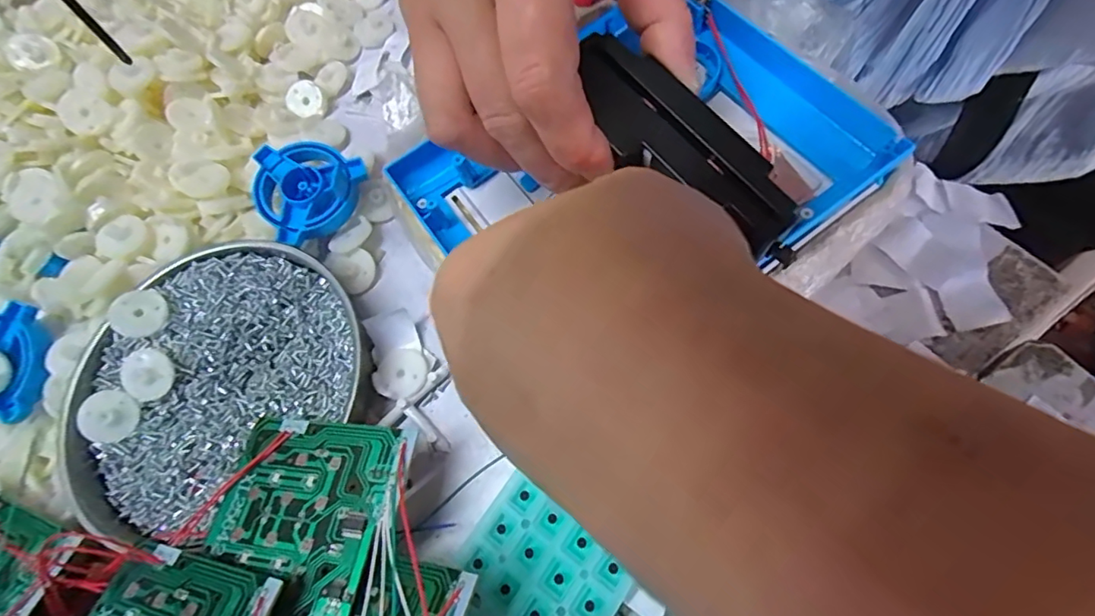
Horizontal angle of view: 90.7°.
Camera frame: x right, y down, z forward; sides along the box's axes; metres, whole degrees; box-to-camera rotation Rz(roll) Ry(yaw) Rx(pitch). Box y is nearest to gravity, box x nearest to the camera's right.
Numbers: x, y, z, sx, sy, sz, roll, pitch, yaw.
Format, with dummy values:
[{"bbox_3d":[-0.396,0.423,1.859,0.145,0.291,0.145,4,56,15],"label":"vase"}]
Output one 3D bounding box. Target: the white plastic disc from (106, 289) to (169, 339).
[{"bbox_3d":[-0.190,0.002,0.252,0.023,0.005,0.023,3,79,-15],"label":"white plastic disc"}]

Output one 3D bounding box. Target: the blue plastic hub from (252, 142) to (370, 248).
[{"bbox_3d":[-0.122,-0.056,0.269,0.054,0.020,0.048,10,71,13],"label":"blue plastic hub"}]

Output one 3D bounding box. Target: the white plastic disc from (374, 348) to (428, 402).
[{"bbox_3d":[-0.064,0.029,0.239,0.022,0.004,0.023,-3,69,9],"label":"white plastic disc"}]

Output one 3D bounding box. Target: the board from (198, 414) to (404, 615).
[{"bbox_3d":[-0.092,0.076,0.198,0.068,0.004,0.069,3,60,17],"label":"board"}]

